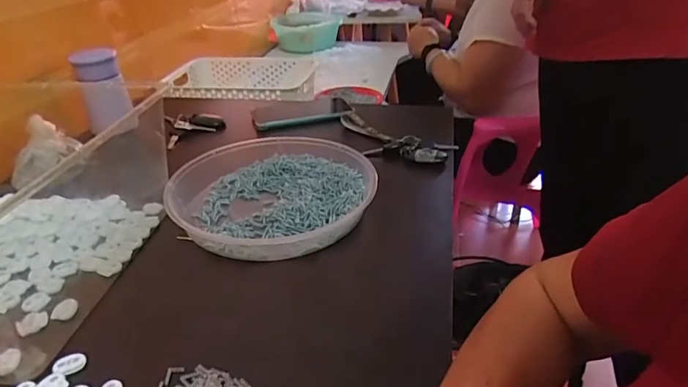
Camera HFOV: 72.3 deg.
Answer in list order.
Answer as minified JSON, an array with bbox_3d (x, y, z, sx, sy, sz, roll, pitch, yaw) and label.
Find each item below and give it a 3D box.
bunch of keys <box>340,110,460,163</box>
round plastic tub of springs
[{"bbox_3d":[0.060,-0.082,0.694,0.203,0.015,0.084,23,38,33],"label":"bunch of keys"},{"bbox_3d":[-0.081,-0.003,0.547,0.225,0.040,0.228,0,31,0],"label":"round plastic tub of springs"}]

